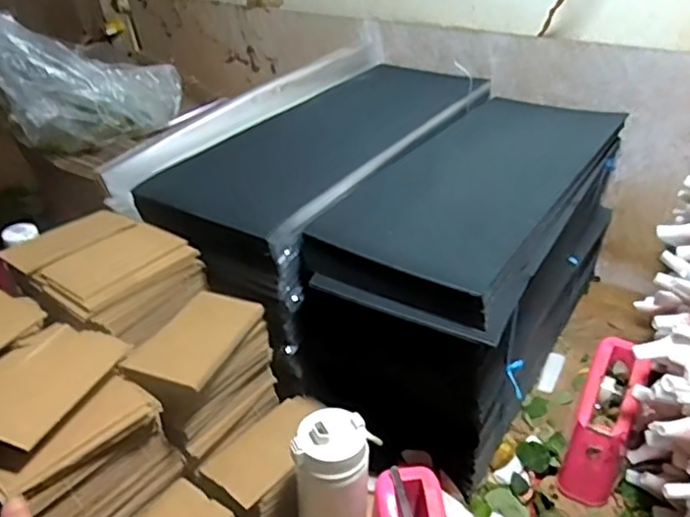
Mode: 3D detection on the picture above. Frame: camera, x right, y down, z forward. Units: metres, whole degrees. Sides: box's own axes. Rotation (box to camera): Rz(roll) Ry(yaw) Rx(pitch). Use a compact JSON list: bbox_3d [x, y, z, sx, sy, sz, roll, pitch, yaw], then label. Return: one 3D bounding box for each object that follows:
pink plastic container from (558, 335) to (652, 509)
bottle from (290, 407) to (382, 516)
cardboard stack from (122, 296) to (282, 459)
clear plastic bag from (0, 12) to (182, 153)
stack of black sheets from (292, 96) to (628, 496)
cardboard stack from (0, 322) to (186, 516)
[{"bbox_3d":[0.326,0.198,0.795,0.066,0.106,0.197,15,36,26],"label":"pink plastic container"},{"bbox_3d":[-0.008,0.242,0.656,0.083,0.182,0.060,-4,32,-1],"label":"bottle"},{"bbox_3d":[-0.150,0.135,0.698,0.083,0.140,0.144,13,35,24],"label":"cardboard stack"},{"bbox_3d":[-0.386,-0.261,0.932,0.282,0.189,0.117,-15,34,-17],"label":"clear plastic bag"},{"bbox_3d":[0.190,-0.005,0.891,0.231,0.291,0.573,16,37,28],"label":"stack of black sheets"},{"bbox_3d":[-0.266,0.177,0.616,0.129,0.155,0.149,23,40,35],"label":"cardboard stack"}]

